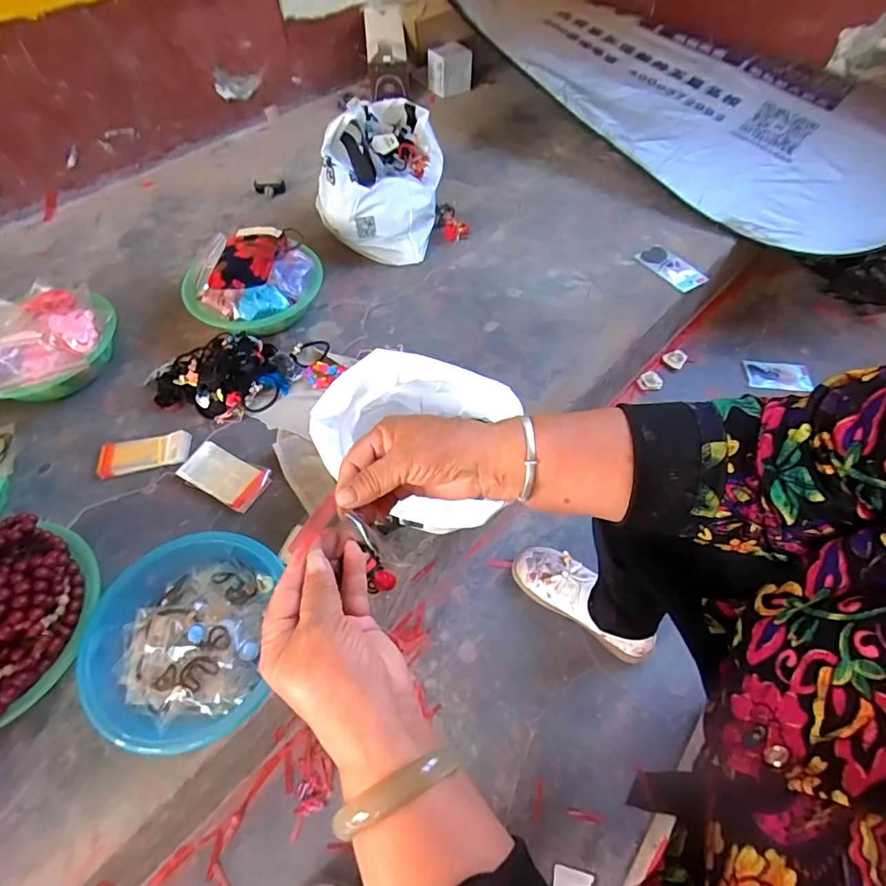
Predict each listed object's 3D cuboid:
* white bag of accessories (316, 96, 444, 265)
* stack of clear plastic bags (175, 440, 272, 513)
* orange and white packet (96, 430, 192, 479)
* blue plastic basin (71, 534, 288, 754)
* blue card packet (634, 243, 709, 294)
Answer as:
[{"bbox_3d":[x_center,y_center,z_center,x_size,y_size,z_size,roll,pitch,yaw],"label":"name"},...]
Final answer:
[{"bbox_3d":[-0.118,-0.567,1.002,0.214,0.189,0.332,6,58,3],"label":"white bag of accessories"},{"bbox_3d":[-0.322,0.049,0.711,0.125,0.022,0.069,26,61,15],"label":"stack of clear plastic bags"},{"bbox_3d":[-0.454,0.017,0.731,0.128,0.018,0.059,-8,58,-6],"label":"orange and white packet"},{"bbox_3d":[-0.309,0.227,0.559,0.217,0.081,0.216,0,58,-1],"label":"blue plastic basin"},{"bbox_3d":[0.463,-0.360,0.975,0.082,0.006,0.137,-30,63,-18],"label":"blue card packet"}]

